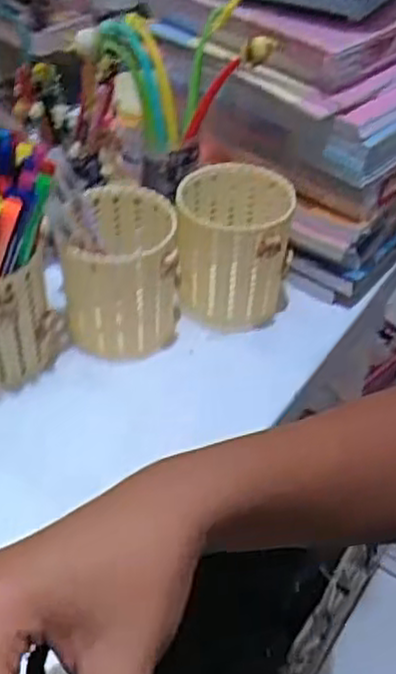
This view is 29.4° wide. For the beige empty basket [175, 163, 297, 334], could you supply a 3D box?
[{"bbox_3d":[0.027,-0.069,0.591,0.088,0.100,0.083,4,45,0],"label":"beige empty basket"}]

